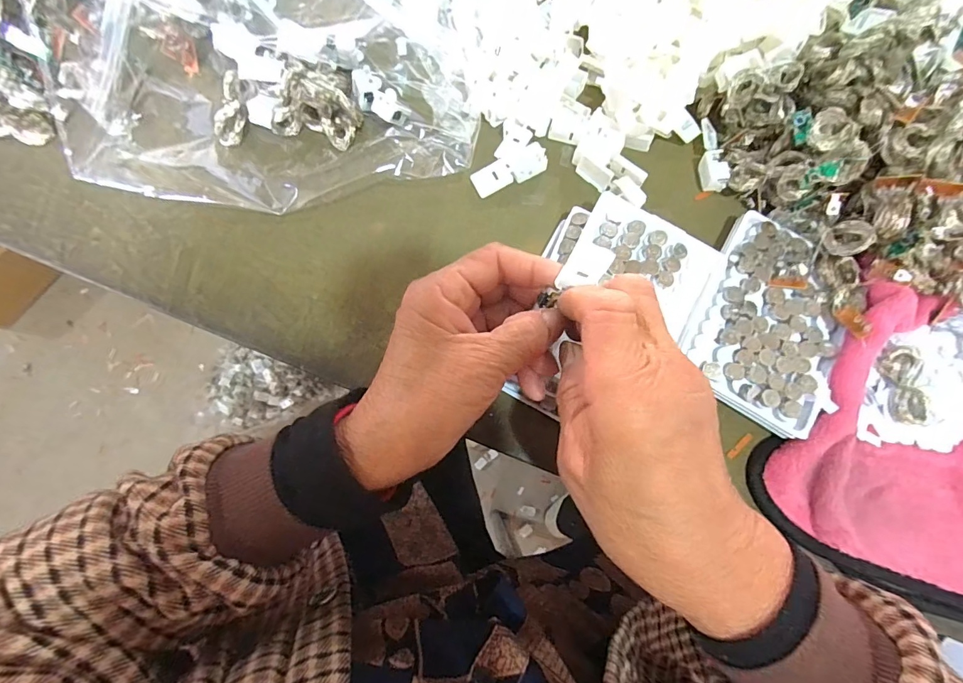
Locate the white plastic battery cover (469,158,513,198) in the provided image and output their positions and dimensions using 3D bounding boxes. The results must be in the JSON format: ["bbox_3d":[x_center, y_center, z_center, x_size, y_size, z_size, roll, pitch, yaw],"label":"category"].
[{"bbox_3d":[0.008,-0.120,0.323,0.030,0.004,0.019,-30,78,-9],"label":"white plastic battery cover"}]

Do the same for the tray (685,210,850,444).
[{"bbox_3d":[0.194,-0.015,0.290,0.086,0.012,0.136,23,76,4],"label":"tray"}]

